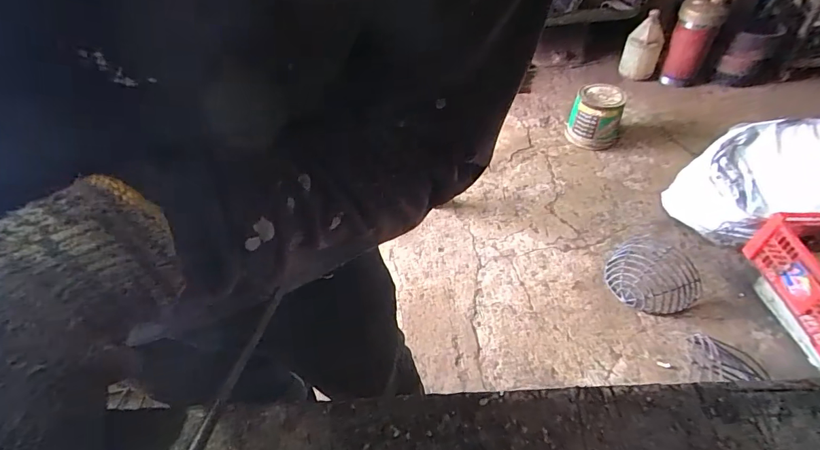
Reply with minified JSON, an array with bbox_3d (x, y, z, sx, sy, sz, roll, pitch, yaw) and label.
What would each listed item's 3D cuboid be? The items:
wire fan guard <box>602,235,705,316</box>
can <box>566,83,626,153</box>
[{"bbox_3d":[0.707,0.137,1.277,0.236,0.099,0.237,-1,49,2],"label":"wire fan guard"},{"bbox_3d":[0.730,-0.430,1.717,0.190,0.197,0.164,20,53,19],"label":"can"}]

